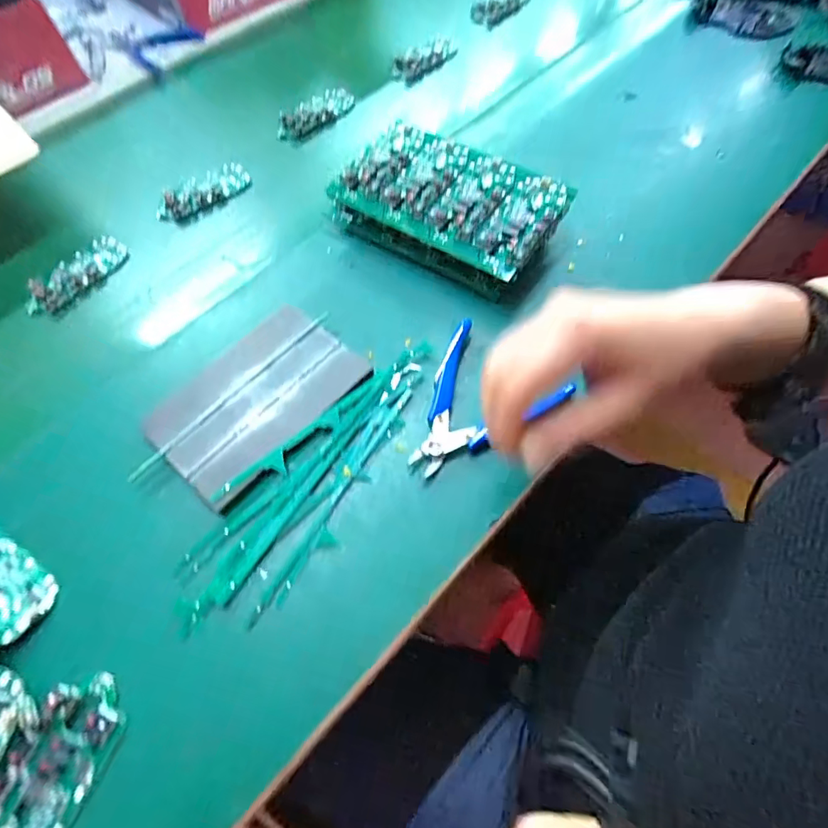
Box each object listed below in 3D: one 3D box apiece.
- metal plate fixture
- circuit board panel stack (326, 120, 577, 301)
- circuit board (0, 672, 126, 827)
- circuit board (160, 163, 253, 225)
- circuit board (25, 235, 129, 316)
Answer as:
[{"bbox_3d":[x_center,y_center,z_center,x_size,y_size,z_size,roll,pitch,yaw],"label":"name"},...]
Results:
[{"bbox_3d":[-0.120,-0.015,0.366,0.103,0.009,0.150,36,68,18],"label":"metal plate fixture"},{"bbox_3d":[0.027,-0.187,0.444,0.196,0.049,0.118,29,66,16],"label":"circuit board panel stack"},{"bbox_3d":[-0.198,0.195,0.257,0.047,0.012,0.099,18,64,11],"label":"circuit board"},{"bbox_3d":[-0.222,-0.232,0.511,0.098,0.023,0.035,-28,65,-13],"label":"circuit board"},{"bbox_3d":[-0.320,-0.133,0.459,0.040,0.016,0.101,25,65,14],"label":"circuit board"}]

